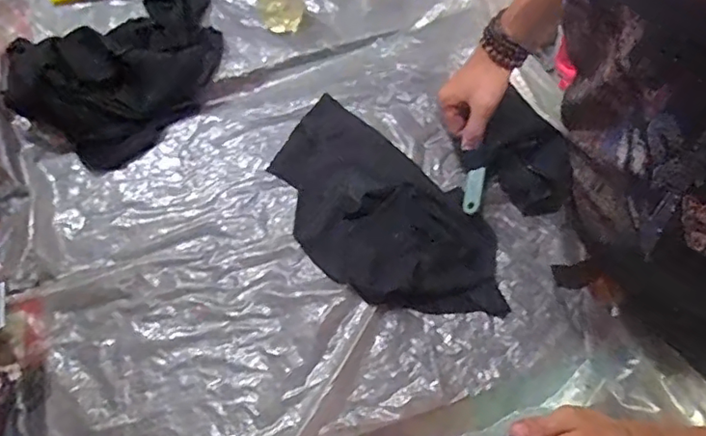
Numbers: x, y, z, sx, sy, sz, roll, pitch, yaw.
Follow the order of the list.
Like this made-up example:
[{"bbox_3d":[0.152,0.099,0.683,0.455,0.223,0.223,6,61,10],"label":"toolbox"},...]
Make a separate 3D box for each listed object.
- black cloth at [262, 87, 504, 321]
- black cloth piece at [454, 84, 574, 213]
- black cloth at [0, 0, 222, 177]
[{"bbox_3d":[0.029,-0.005,0.657,0.327,0.022,0.171,40,72,21],"label":"black cloth"},{"bbox_3d":[0.198,-0.069,0.656,0.098,0.009,0.131,-44,82,9],"label":"black cloth piece"},{"bbox_3d":[-0.300,-0.250,0.773,0.231,0.077,0.369,25,67,16],"label":"black cloth"}]

